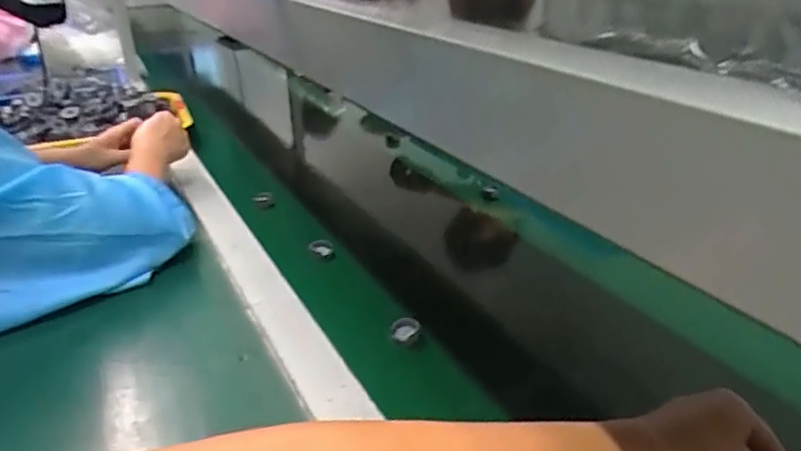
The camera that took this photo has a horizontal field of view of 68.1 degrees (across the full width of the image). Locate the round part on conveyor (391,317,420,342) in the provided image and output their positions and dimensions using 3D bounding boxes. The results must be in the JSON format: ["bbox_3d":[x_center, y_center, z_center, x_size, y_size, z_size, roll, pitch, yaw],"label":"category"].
[{"bbox_3d":[0.005,0.103,0.587,0.027,0.018,0.019,-3,26,-4],"label":"round part on conveyor"}]

